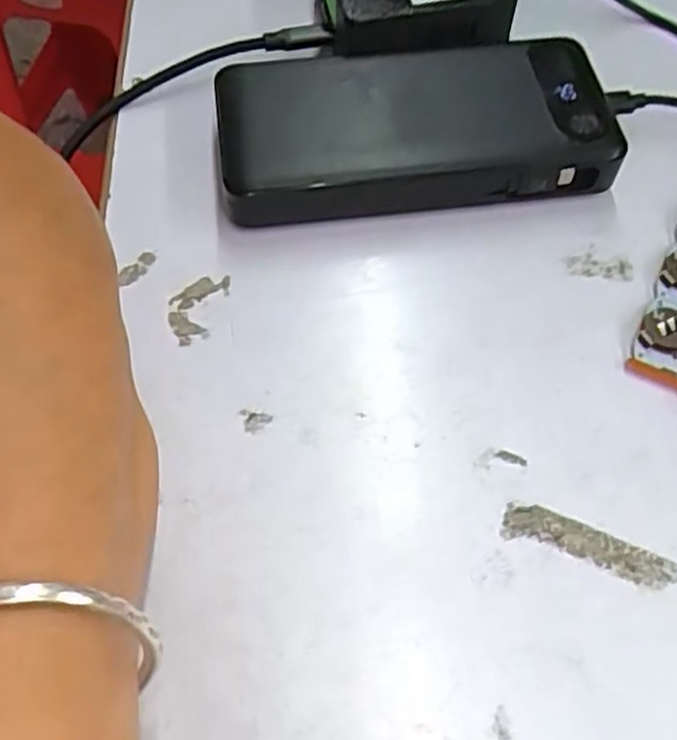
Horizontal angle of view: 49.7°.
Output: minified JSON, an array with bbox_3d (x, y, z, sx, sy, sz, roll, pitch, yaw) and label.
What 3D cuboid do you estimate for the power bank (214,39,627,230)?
[{"bbox_3d":[0.030,-0.102,0.308,0.158,0.028,0.076,-6,59,-5],"label":"power bank"}]

